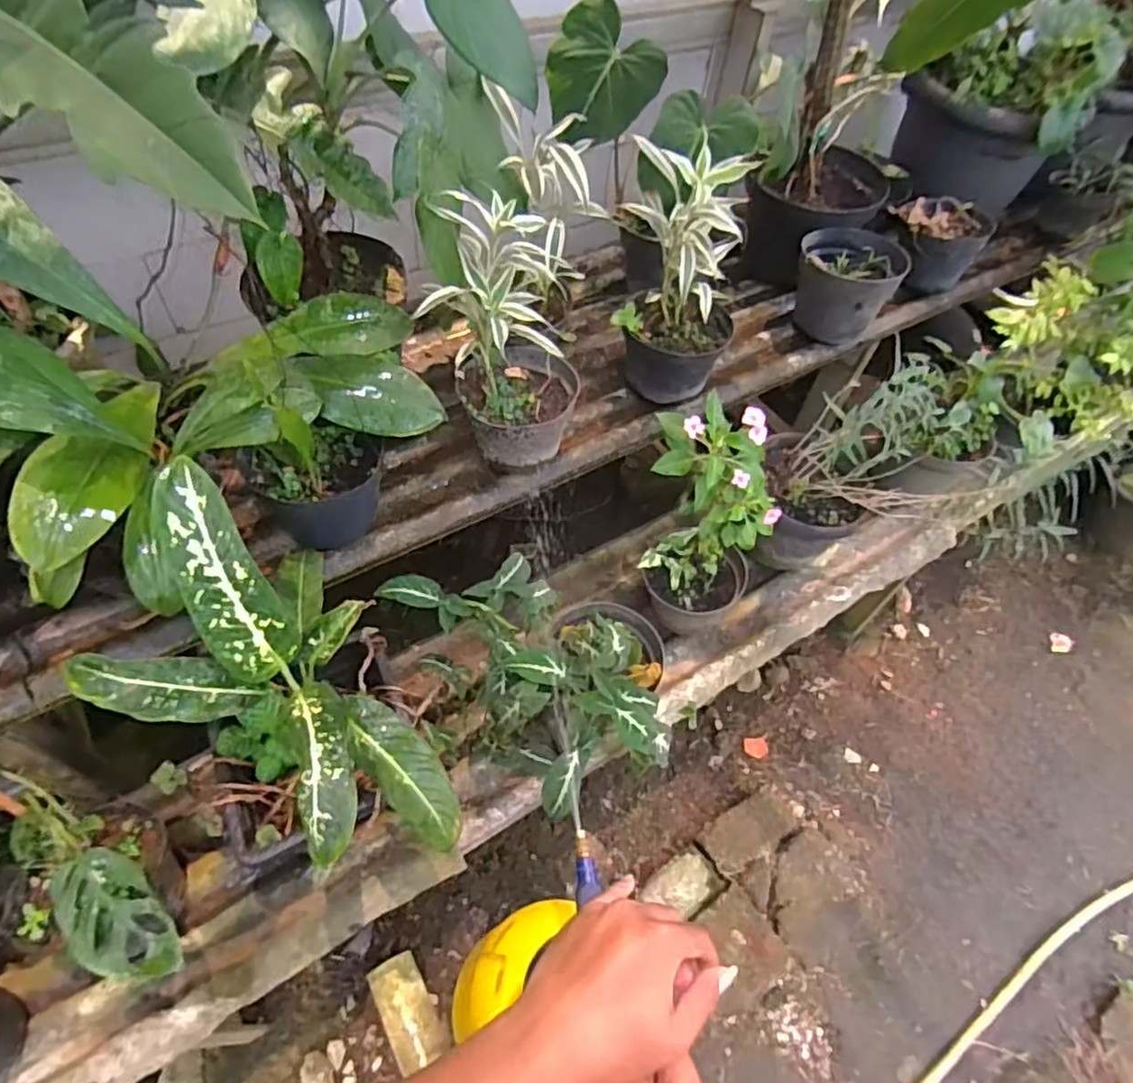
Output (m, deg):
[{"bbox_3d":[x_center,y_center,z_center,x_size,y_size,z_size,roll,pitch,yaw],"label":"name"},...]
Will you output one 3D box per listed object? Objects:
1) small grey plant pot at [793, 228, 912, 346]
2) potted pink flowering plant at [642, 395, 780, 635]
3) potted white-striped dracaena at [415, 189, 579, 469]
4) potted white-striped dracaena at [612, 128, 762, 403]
[{"bbox_3d":[0.512,-0.476,1.229,0.183,0.137,0.162,30,57,16],"label":"small grey plant pot"},{"bbox_3d":[0.221,-0.023,1.077,0.192,0.383,0.185,6,54,0],"label":"potted pink flowering plant"},{"bbox_3d":[-0.069,-0.269,0.891,0.171,0.346,0.178,17,54,7],"label":"potted white-striped dracaena"},{"bbox_3d":[0.173,-0.410,1.017,0.201,0.347,0.164,23,55,12],"label":"potted white-striped dracaena"}]

